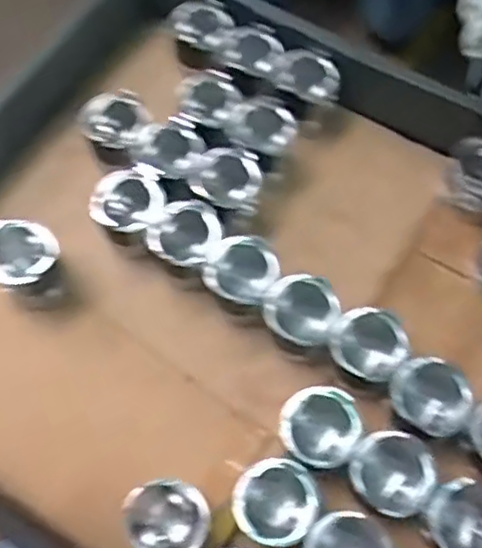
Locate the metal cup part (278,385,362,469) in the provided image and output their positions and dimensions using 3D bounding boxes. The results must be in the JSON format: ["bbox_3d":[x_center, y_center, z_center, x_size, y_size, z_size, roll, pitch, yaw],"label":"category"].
[{"bbox_3d":[0.084,0.172,0.752,0.081,0.069,0.083,0,66,0],"label":"metal cup part"}]

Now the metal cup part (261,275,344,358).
[{"bbox_3d":[0.069,0.047,0.798,0.083,0.058,0.080,0,66,0],"label":"metal cup part"}]

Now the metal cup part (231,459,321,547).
[{"bbox_3d":[0.035,0.242,0.716,0.083,0.079,0.079,0,66,0],"label":"metal cup part"}]

